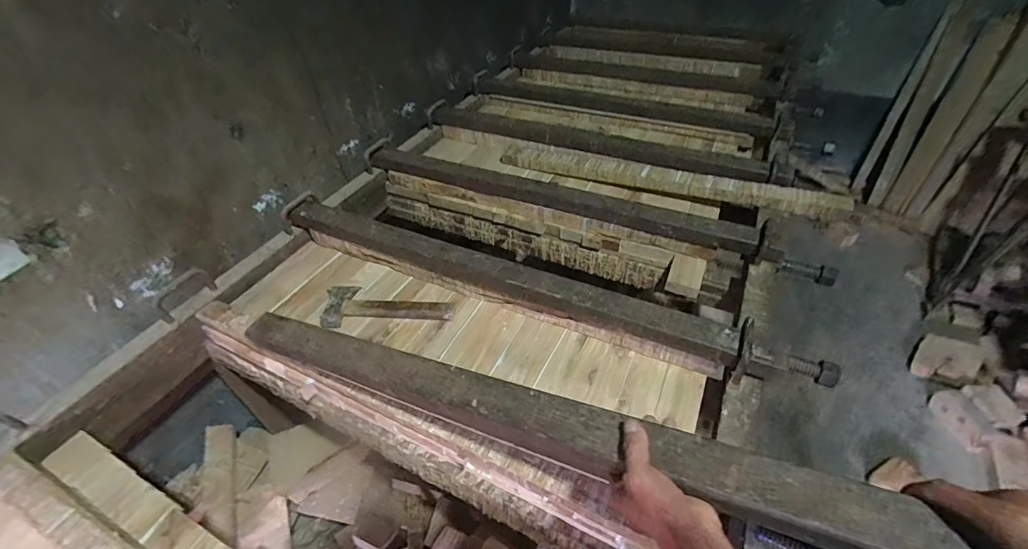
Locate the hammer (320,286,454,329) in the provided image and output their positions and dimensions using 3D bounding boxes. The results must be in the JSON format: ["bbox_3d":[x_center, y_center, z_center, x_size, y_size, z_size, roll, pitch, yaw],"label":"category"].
[{"bbox_3d":[-0.272,0.059,0.956,0.276,0.031,0.119,-3,43,-1],"label":"hammer"}]

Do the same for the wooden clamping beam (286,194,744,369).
[{"bbox_3d":[-0.083,-0.023,0.941,1.048,0.062,0.064,18,47,20],"label":"wooden clamping beam"}]

